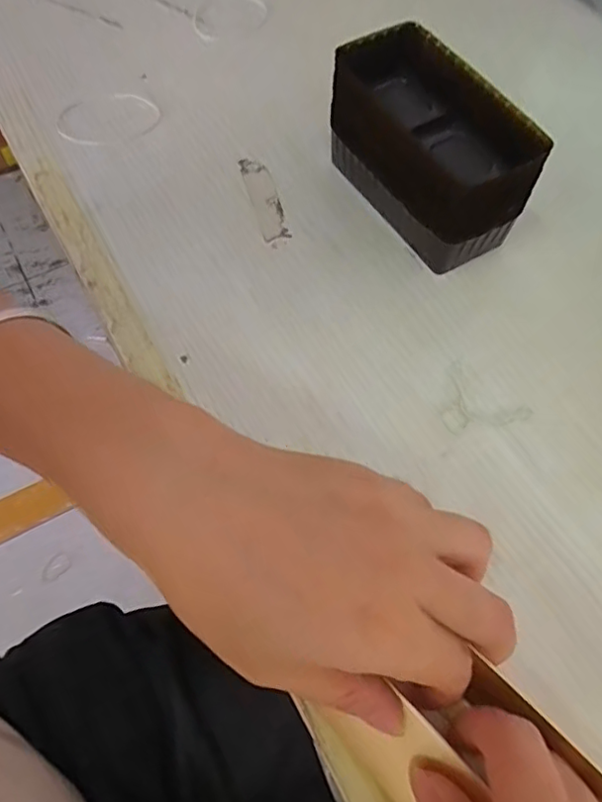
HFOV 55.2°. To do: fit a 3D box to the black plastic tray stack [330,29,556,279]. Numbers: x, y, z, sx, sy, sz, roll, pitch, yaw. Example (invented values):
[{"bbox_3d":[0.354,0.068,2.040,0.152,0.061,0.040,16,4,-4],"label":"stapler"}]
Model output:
[{"bbox_3d":[0.067,-0.132,0.310,0.062,0.067,0.117,-28,66,-16],"label":"black plastic tray stack"}]

